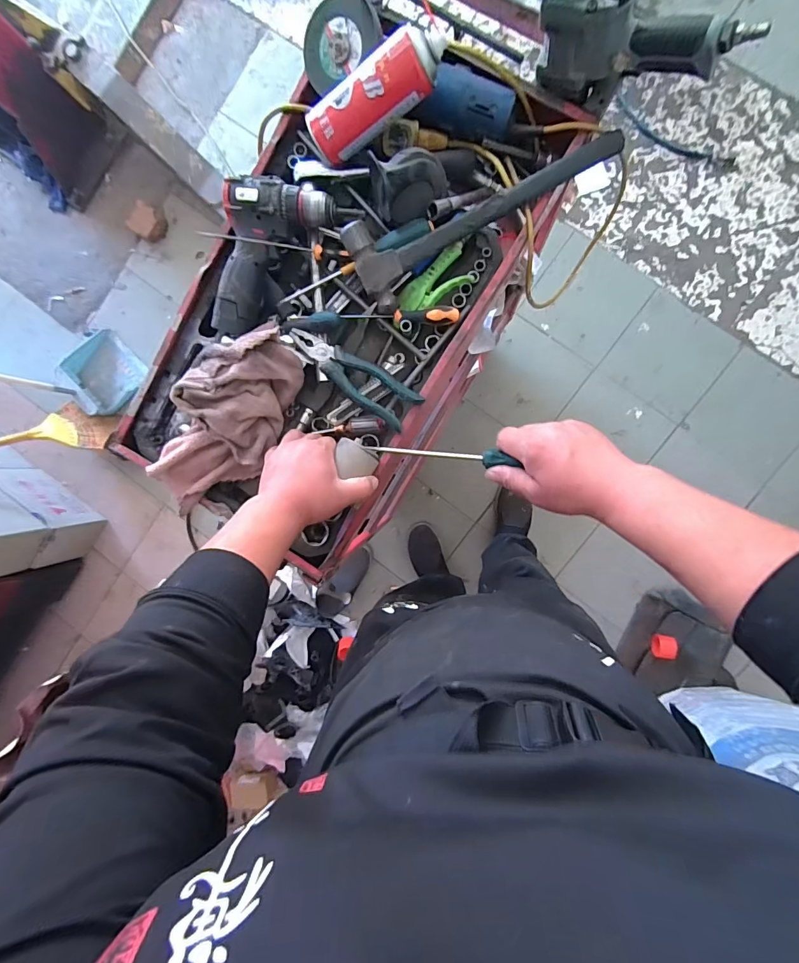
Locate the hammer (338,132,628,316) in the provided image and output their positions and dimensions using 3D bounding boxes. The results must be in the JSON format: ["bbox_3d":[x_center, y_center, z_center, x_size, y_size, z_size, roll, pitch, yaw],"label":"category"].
[{"bbox_3d":[0.104,-0.348,0.531,0.356,0.039,0.105,-27,89,8],"label":"hammer"}]

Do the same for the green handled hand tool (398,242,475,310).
[{"bbox_3d":[0.044,-0.269,0.571,0.104,0.015,0.052,-26,89,8],"label":"green handled hand tool"}]

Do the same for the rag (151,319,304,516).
[{"bbox_3d":[-0.241,-0.085,0.589,0.138,0.068,0.276,23,96,6],"label":"rag"}]

